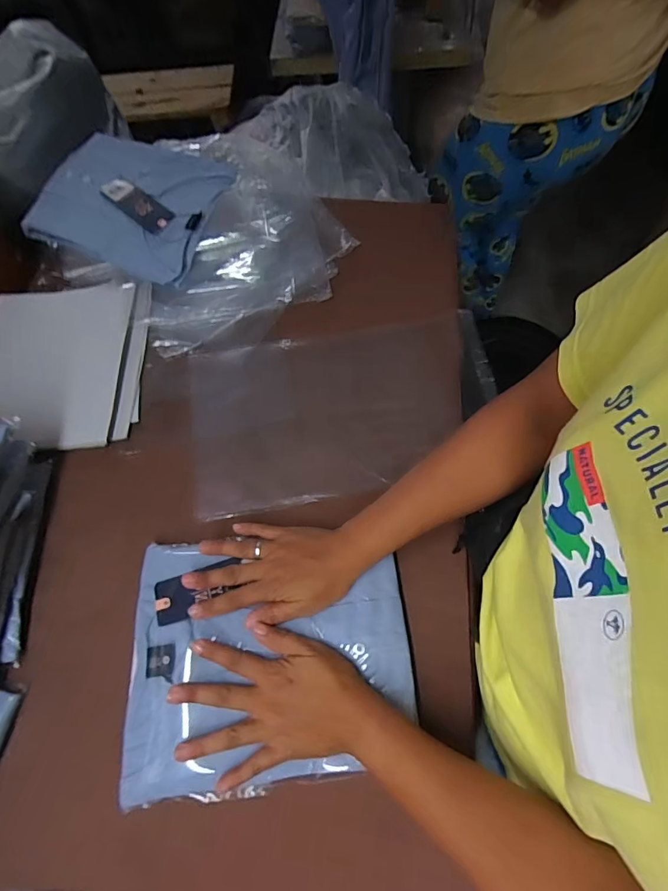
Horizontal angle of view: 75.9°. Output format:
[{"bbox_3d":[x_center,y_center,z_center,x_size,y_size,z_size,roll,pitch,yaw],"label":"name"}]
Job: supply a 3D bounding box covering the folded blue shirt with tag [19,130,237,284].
[{"bbox_3d":[-0.308,-0.369,0.654,0.261,0.070,0.210,20,67,12],"label":"folded blue shirt with tag"}]

